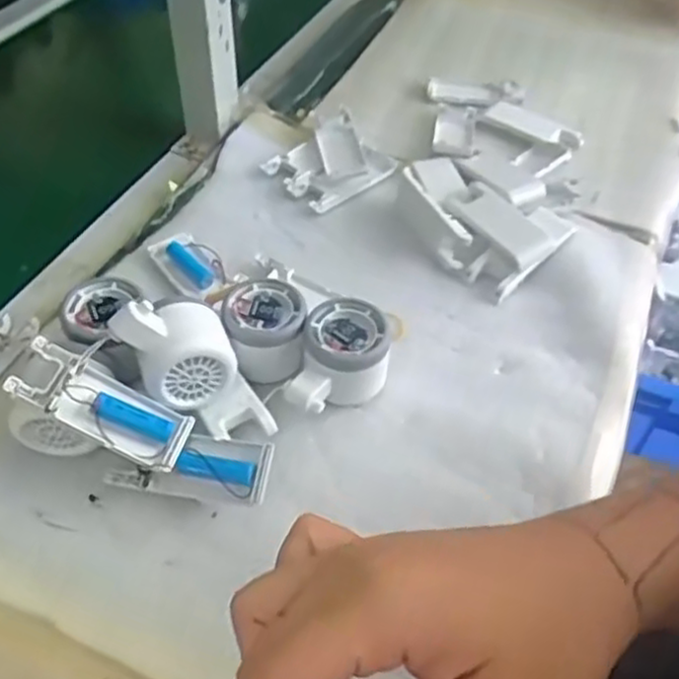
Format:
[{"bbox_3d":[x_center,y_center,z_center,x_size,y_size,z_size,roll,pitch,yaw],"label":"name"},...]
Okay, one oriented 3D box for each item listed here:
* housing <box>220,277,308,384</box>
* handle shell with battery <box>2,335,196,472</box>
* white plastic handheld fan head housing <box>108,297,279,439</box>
[{"bbox_3d":[-0.053,-0.002,0.504,0.057,0.051,0.064,5,48,1],"label":"housing"},{"bbox_3d":[-0.140,0.039,0.432,0.104,0.019,0.039,32,48,-13],"label":"handle shell with battery"},{"bbox_3d":[-0.090,0.016,0.459,0.045,0.119,0.056,-18,32,43],"label":"white plastic handheld fan head housing"}]

